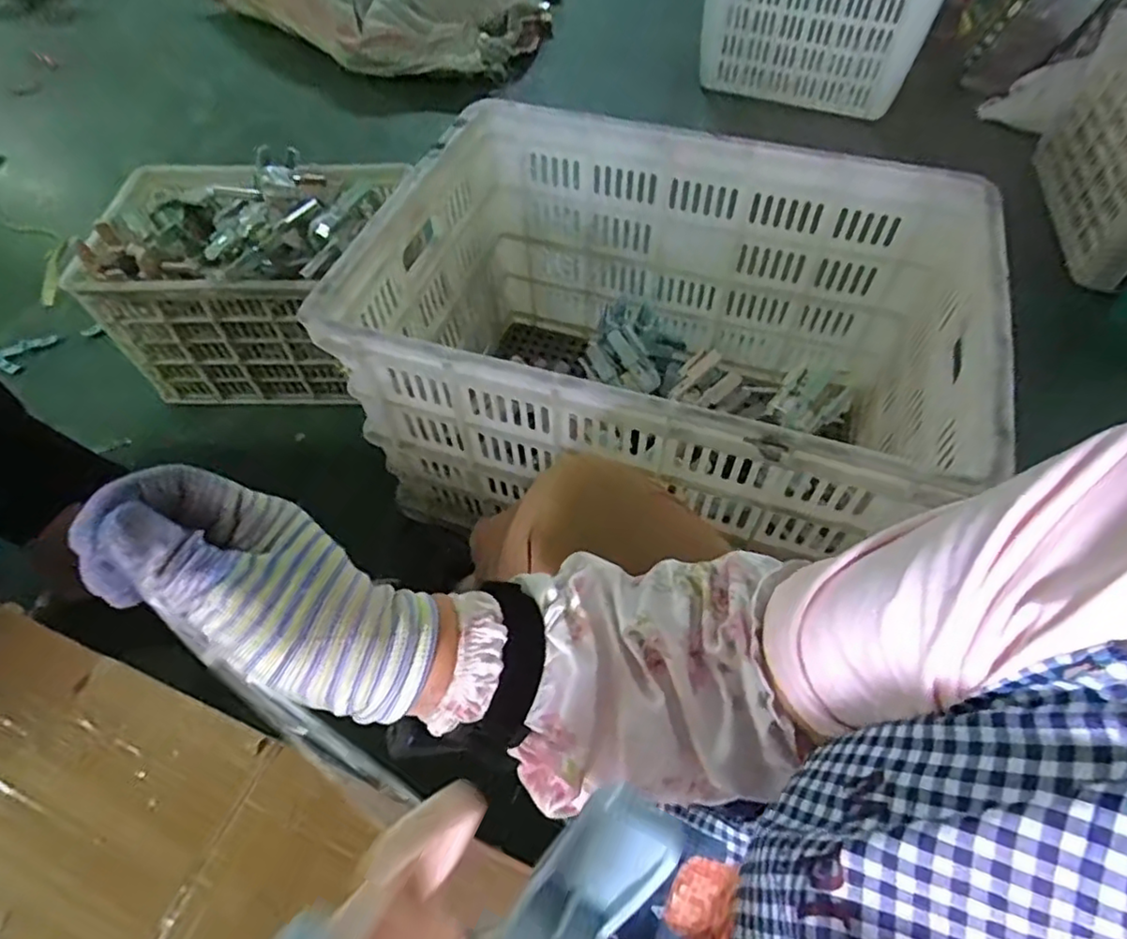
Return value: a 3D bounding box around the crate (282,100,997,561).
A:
[{"bbox_3d":[0.117,-0.140,0.847,0.662,0.392,0.478,12,58,9],"label":"crate"}]

